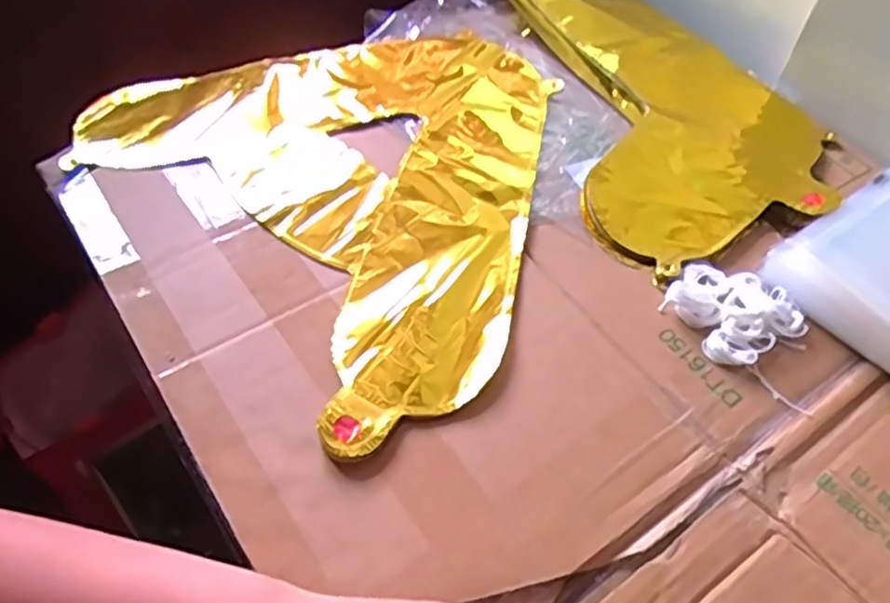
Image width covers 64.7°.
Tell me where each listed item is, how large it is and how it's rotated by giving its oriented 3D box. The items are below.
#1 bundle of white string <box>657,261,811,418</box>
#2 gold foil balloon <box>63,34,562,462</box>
[{"bbox_3d":[0.197,0.011,0.457,0.098,0.016,0.074,34,56,20],"label":"bundle of white string"},{"bbox_3d":[-0.061,-0.115,0.542,0.388,0.010,0.360,36,57,22],"label":"gold foil balloon"}]

